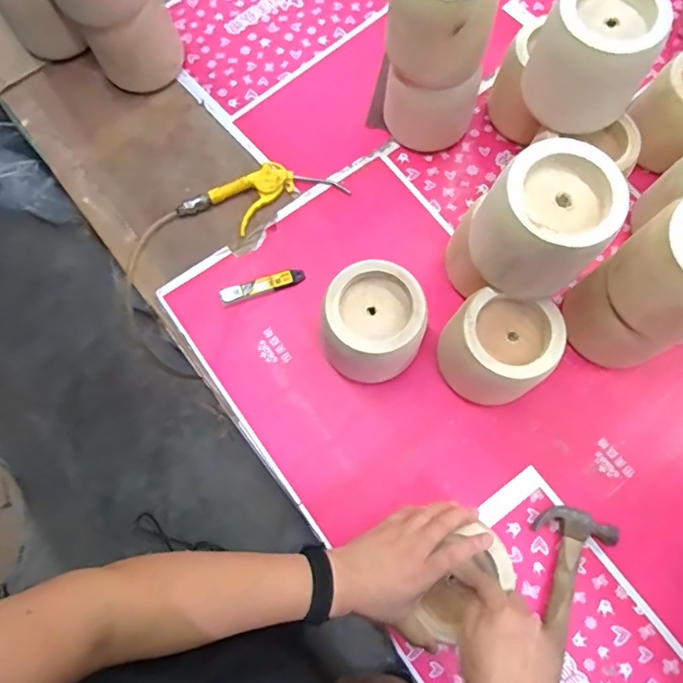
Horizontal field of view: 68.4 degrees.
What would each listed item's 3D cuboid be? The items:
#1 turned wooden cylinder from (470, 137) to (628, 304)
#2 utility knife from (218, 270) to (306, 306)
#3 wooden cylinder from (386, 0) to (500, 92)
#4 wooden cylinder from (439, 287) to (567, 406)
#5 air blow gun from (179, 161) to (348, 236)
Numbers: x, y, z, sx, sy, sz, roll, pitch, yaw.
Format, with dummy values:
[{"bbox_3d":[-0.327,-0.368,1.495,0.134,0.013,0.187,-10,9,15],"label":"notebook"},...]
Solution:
[{"bbox_3d":[0.219,-0.125,0.547,0.119,0.115,0.121,41,78,11],"label":"turned wooden cylinder"},{"bbox_3d":[-0.118,-0.081,0.747,0.127,0.012,0.025,-16,74,-4],"label":"utility knife"},{"bbox_3d":[0.134,-0.420,0.651,0.130,0.143,0.113,22,75,6],"label":"wooden cylinder"},{"bbox_3d":[0.203,0.017,0.651,0.126,0.131,0.110,10,74,3],"label":"wooden cylinder"},{"bbox_3d":[-0.126,-0.229,0.788,0.246,0.024,0.097,-25,75,-7],"label":"air blow gun"}]

